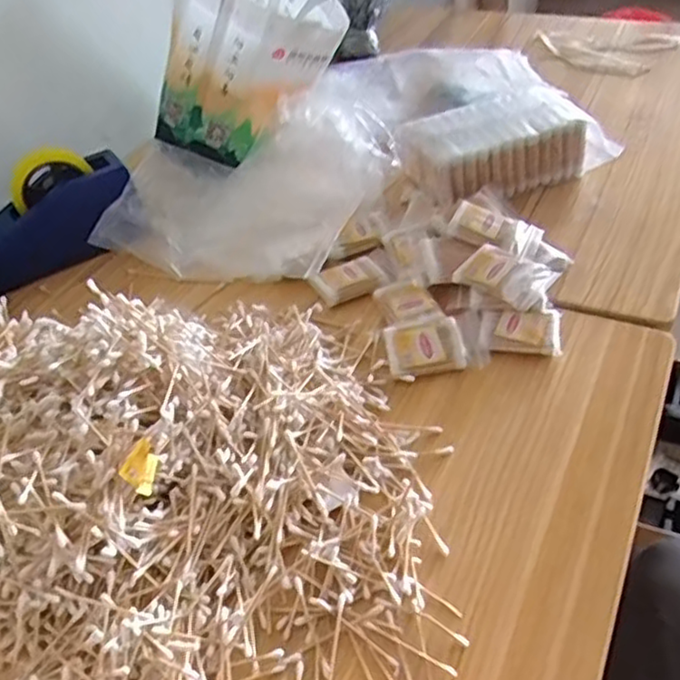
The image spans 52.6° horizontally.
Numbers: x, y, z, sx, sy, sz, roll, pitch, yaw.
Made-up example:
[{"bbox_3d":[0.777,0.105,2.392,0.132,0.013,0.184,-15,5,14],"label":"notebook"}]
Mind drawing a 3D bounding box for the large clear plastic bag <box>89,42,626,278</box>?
[{"bbox_3d":[-0.006,-0.291,0.922,0.636,0.070,0.453,-16,46,-10],"label":"large clear plastic bag"}]

